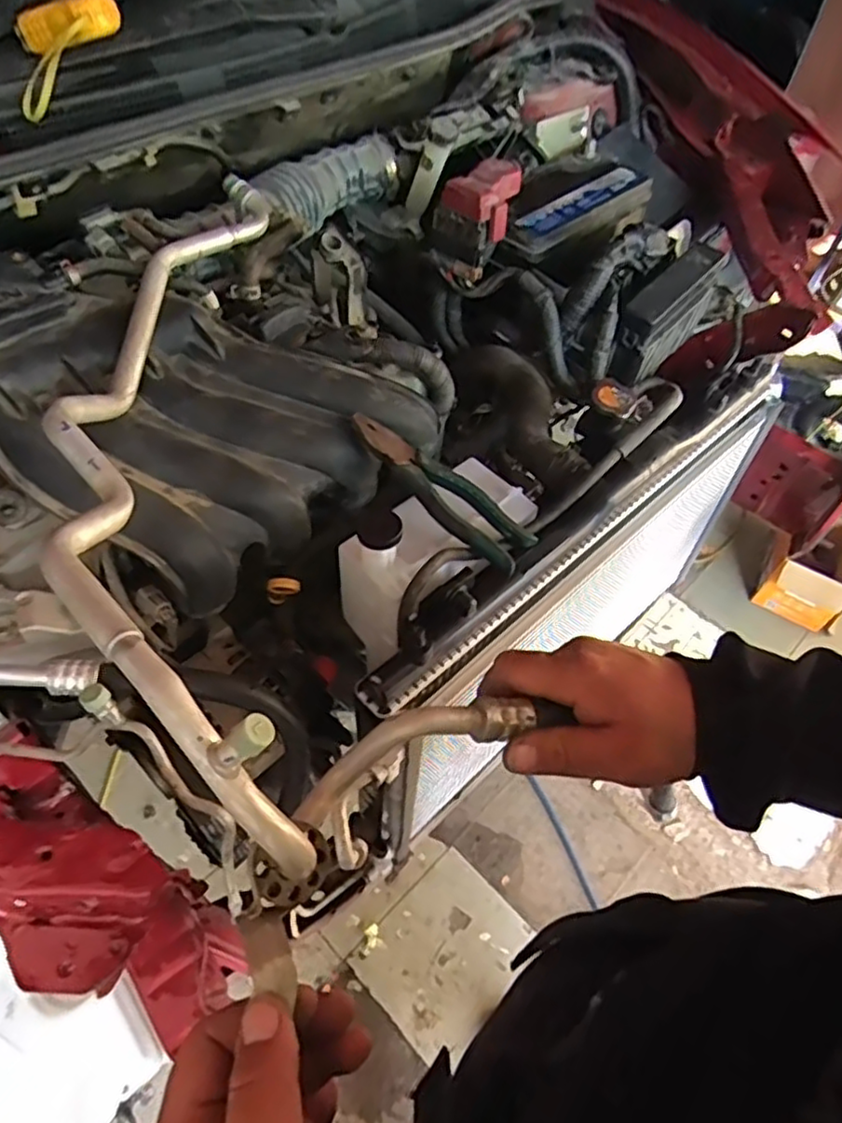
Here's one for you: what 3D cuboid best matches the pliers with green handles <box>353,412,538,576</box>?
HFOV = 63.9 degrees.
[{"bbox_3d":[0.016,-0.067,0.610,0.194,0.018,0.048,41,59,5],"label":"pliers with green handles"}]

